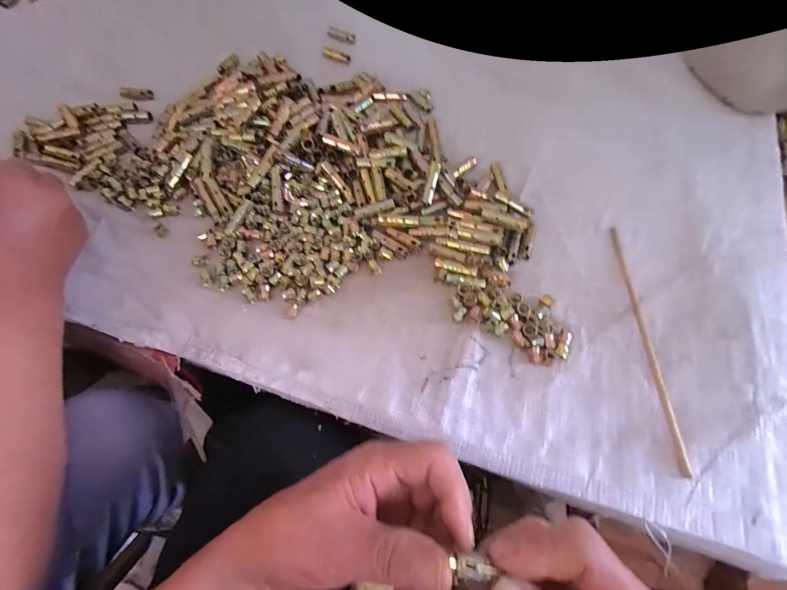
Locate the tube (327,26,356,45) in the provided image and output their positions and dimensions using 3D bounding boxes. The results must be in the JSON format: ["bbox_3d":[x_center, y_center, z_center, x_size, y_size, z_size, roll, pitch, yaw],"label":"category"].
[{"bbox_3d":[-0.073,-0.360,0.488,0.049,0.009,0.016,36,74,16],"label":"tube"}]

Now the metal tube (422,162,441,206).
[{"bbox_3d":[0.039,-0.113,0.356,0.010,0.007,0.042,14,97,9],"label":"metal tube"}]

